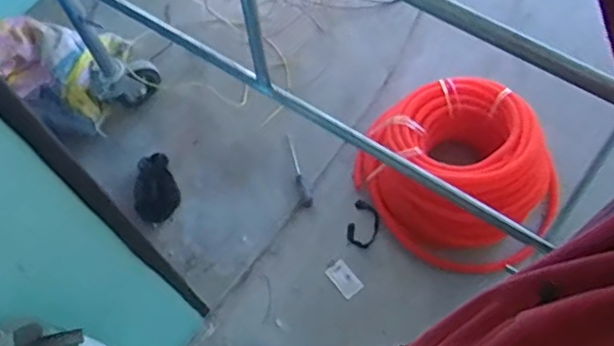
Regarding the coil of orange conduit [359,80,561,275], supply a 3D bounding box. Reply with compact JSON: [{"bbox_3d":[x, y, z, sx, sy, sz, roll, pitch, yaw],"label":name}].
[{"bbox_3d":[0.392,-0.003,1.546,0.411,0.215,0.493,-40,69,-15],"label":"coil of orange conduit"}]

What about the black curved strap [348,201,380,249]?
[{"bbox_3d":[0.155,0.139,1.623,0.081,0.020,0.126,17,67,11],"label":"black curved strap"}]

